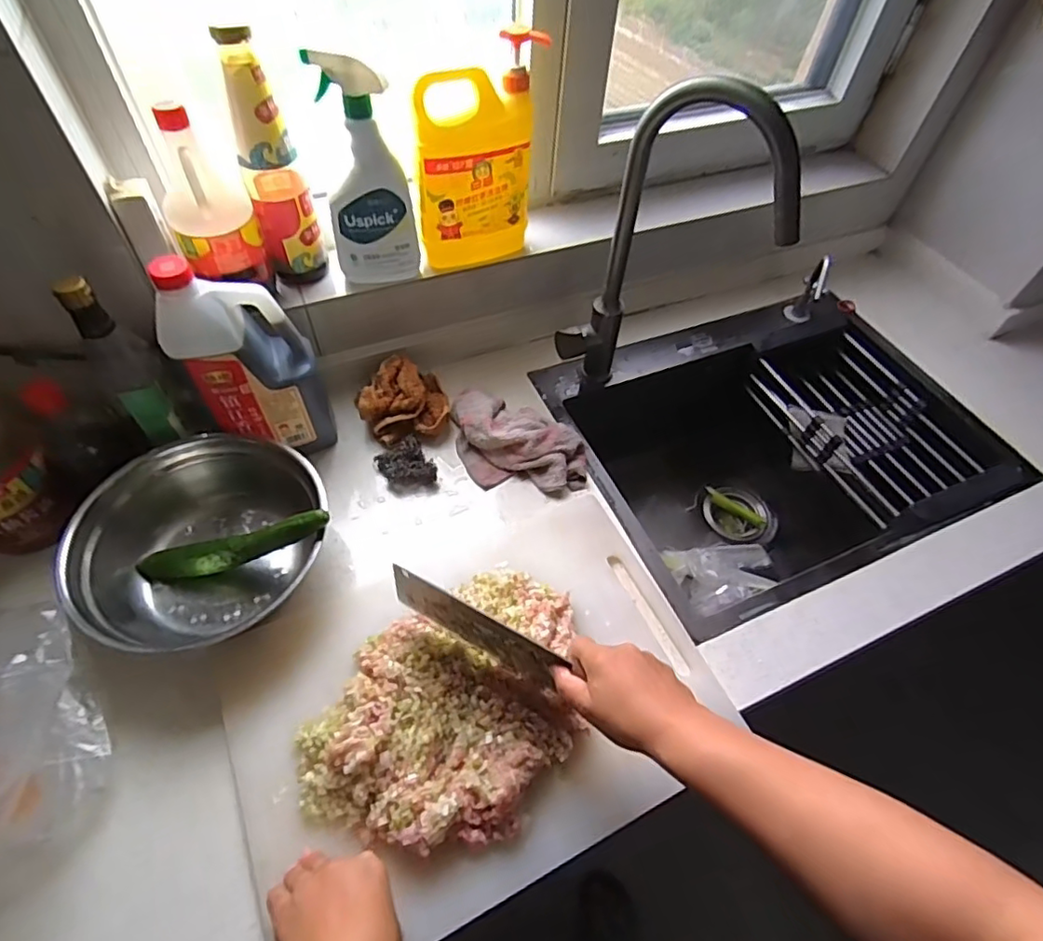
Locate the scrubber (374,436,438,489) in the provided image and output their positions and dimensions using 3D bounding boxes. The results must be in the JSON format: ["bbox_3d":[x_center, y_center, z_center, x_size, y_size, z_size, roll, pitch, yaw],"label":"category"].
[{"bbox_3d":[-0.148,-0.006,0.738,0.057,0.030,0.074,-29,61,-22],"label":"scrubber"}]

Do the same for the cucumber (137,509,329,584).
[{"bbox_3d":[-0.309,0.083,0.616,0.236,0.034,0.030,-17,53,16],"label":"cucumber"}]

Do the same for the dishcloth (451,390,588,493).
[{"bbox_3d":[-0.012,-0.034,0.755,0.205,0.045,0.121,24,56,13],"label":"dishcloth"}]

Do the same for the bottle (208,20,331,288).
[{"bbox_3d":[-0.280,-0.341,0.650,0.066,0.260,0.072,-17,57,-15],"label":"bottle"}]

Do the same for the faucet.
[{"bbox_3d":[0.170,-0.228,0.701,0.232,0.431,0.061,20,55,10],"label":"faucet"}]

